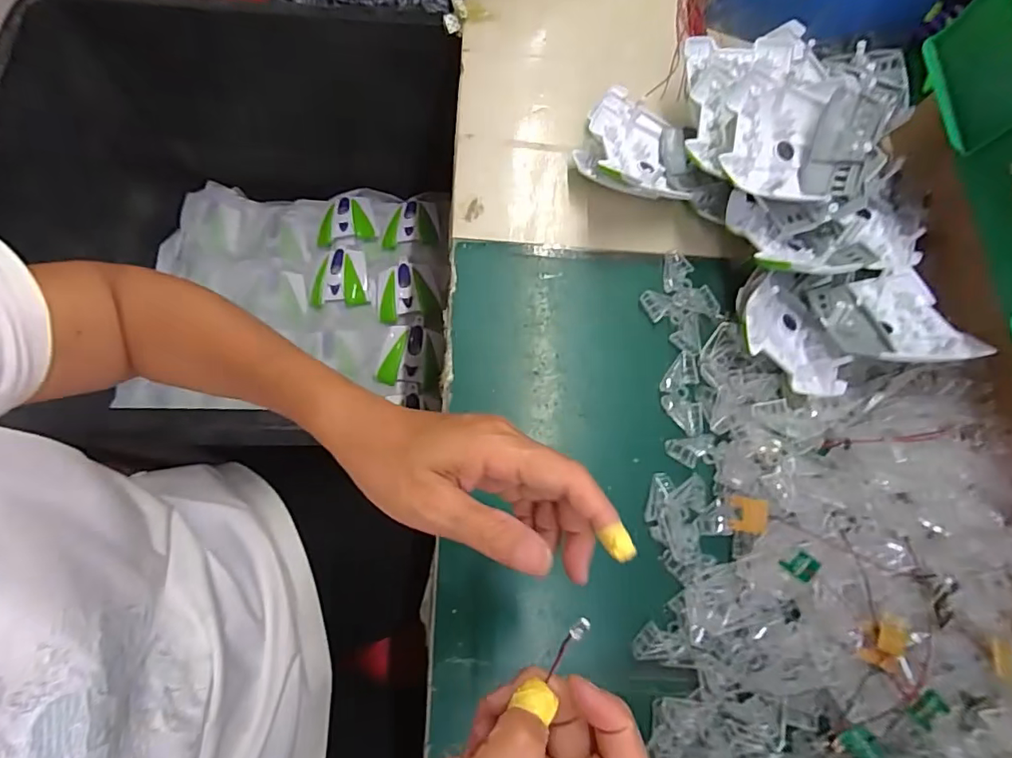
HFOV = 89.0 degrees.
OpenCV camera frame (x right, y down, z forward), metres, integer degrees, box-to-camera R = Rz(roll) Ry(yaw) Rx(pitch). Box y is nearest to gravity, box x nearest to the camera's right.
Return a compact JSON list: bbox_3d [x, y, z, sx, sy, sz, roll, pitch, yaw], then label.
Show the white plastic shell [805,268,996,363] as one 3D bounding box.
[{"bbox_3d":[0.302,-0.049,0.402,0.107,0.041,0.086,-3,74,-4],"label":"white plastic shell"}]

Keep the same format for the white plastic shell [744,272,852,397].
[{"bbox_3d":[0.227,-0.034,0.405,0.070,0.031,0.103,-23,77,-10],"label":"white plastic shell"}]

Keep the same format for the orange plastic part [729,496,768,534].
[{"bbox_3d":[0.181,0.102,0.383,0.024,0.005,0.027,5,68,28],"label":"orange plastic part"}]

